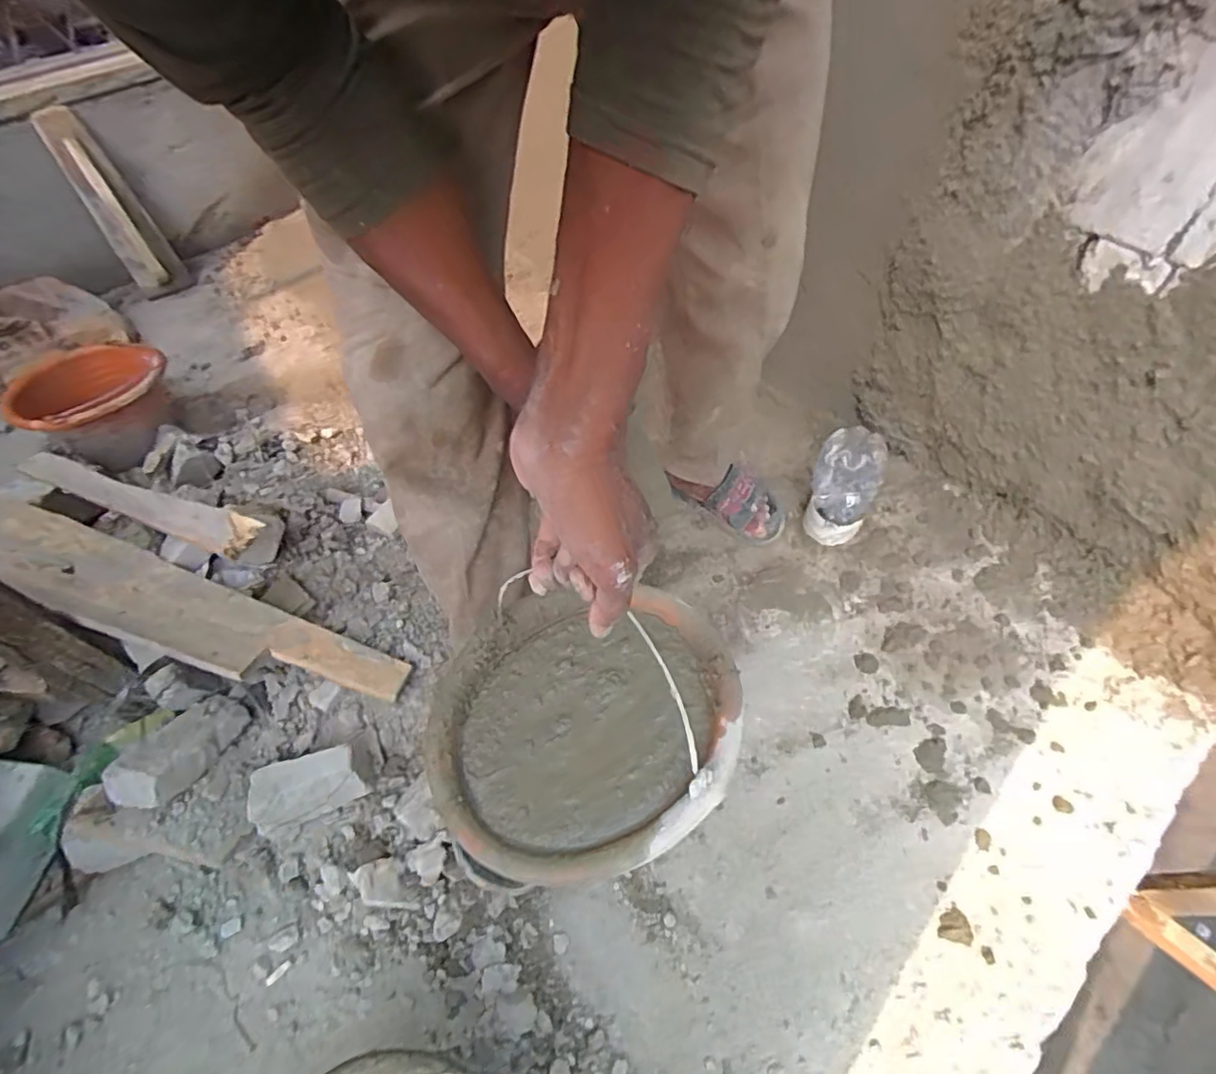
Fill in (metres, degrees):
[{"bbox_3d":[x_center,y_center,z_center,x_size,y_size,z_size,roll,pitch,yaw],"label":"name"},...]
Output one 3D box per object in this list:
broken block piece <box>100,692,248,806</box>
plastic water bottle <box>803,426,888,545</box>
[{"bbox_3d":[-0.532,0.258,0.755,0.089,0.045,0.153,16,31,14],"label":"broken block piece"},{"bbox_3d":[0.373,-0.074,0.974,0.099,0.202,0.075,28,60,22],"label":"plastic water bottle"}]

